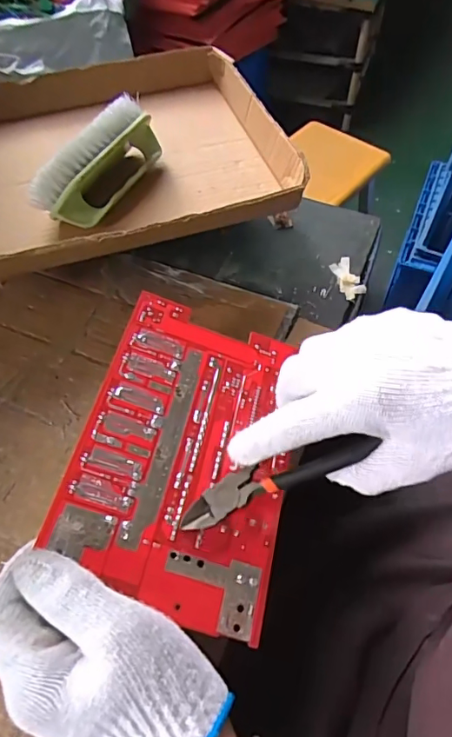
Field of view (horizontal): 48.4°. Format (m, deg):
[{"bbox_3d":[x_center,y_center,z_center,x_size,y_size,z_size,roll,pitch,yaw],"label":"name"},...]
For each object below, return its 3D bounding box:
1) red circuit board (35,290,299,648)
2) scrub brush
[{"bbox_3d":[-0.023,0.046,0.314,0.126,0.004,0.192,20,57,-8],"label":"red circuit board"},{"bbox_3d":[-0.097,-0.168,0.406,0.039,0.050,0.132,25,59,17],"label":"scrub brush"}]

